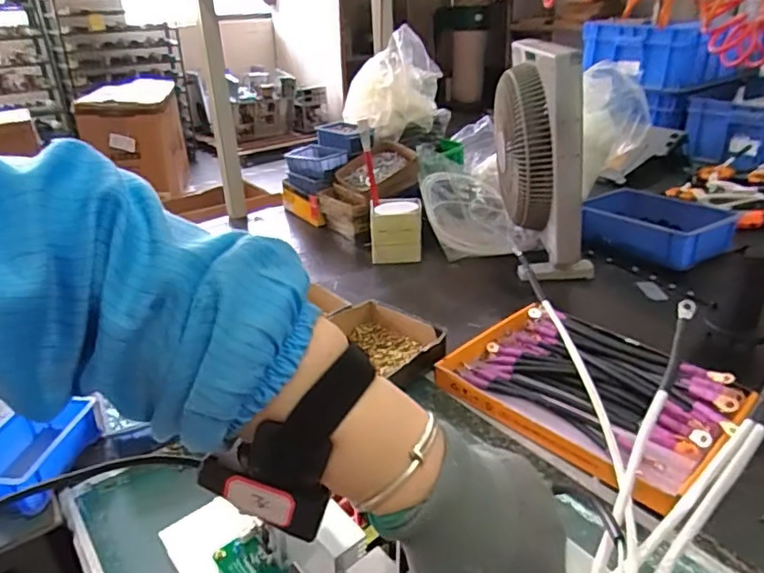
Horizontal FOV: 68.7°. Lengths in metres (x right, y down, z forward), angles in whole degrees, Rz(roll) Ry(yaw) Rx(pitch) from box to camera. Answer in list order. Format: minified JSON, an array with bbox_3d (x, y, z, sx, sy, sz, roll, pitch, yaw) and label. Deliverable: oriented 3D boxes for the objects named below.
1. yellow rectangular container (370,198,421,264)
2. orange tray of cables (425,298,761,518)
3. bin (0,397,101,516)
[{"bbox_3d":[0.029,-0.122,1.240,0.109,0.119,0.107,-3,28,-1],"label":"yellow rectangular container"},{"bbox_3d":[0.282,0.138,0.782,0.265,0.053,0.356,-23,36,-34],"label":"orange tray of cables"},{"bbox_3d":[-0.433,0.202,0.682,0.110,0.068,0.136,0,28,3],"label":"bin"}]

